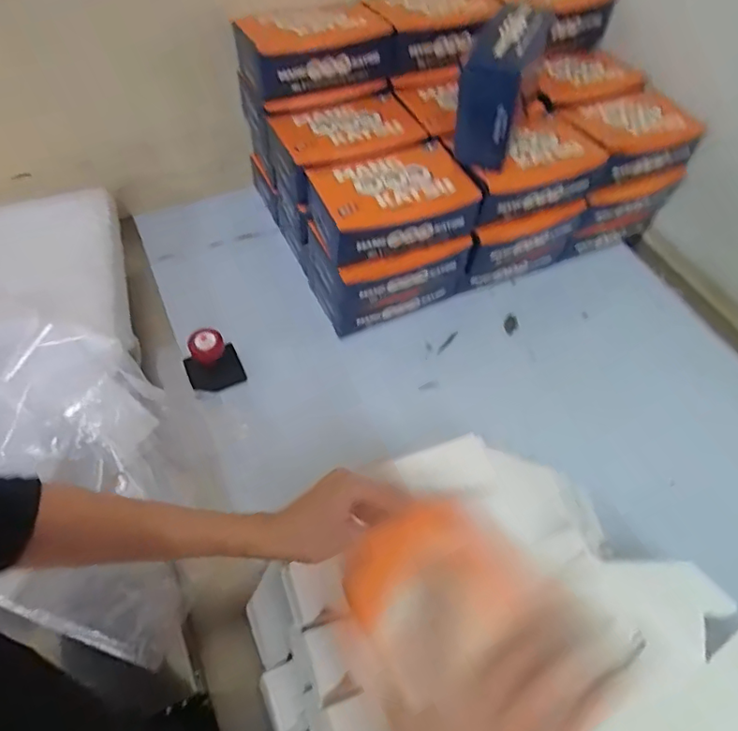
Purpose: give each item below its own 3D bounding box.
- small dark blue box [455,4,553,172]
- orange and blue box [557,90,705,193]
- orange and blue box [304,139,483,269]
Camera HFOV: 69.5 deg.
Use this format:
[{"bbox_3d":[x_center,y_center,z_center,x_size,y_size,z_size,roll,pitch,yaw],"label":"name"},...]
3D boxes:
[{"bbox_3d":[0.147,-0.317,0.603,0.065,0.126,0.157,19,57,9],"label":"small dark blue box"},{"bbox_3d":[0.347,-0.309,0.714,0.173,0.051,0.115,-18,59,-15],"label":"orange and blue box"},{"bbox_3d":[0.025,-0.193,0.622,0.184,0.057,0.121,-16,59,-14],"label":"orange and blue box"}]

